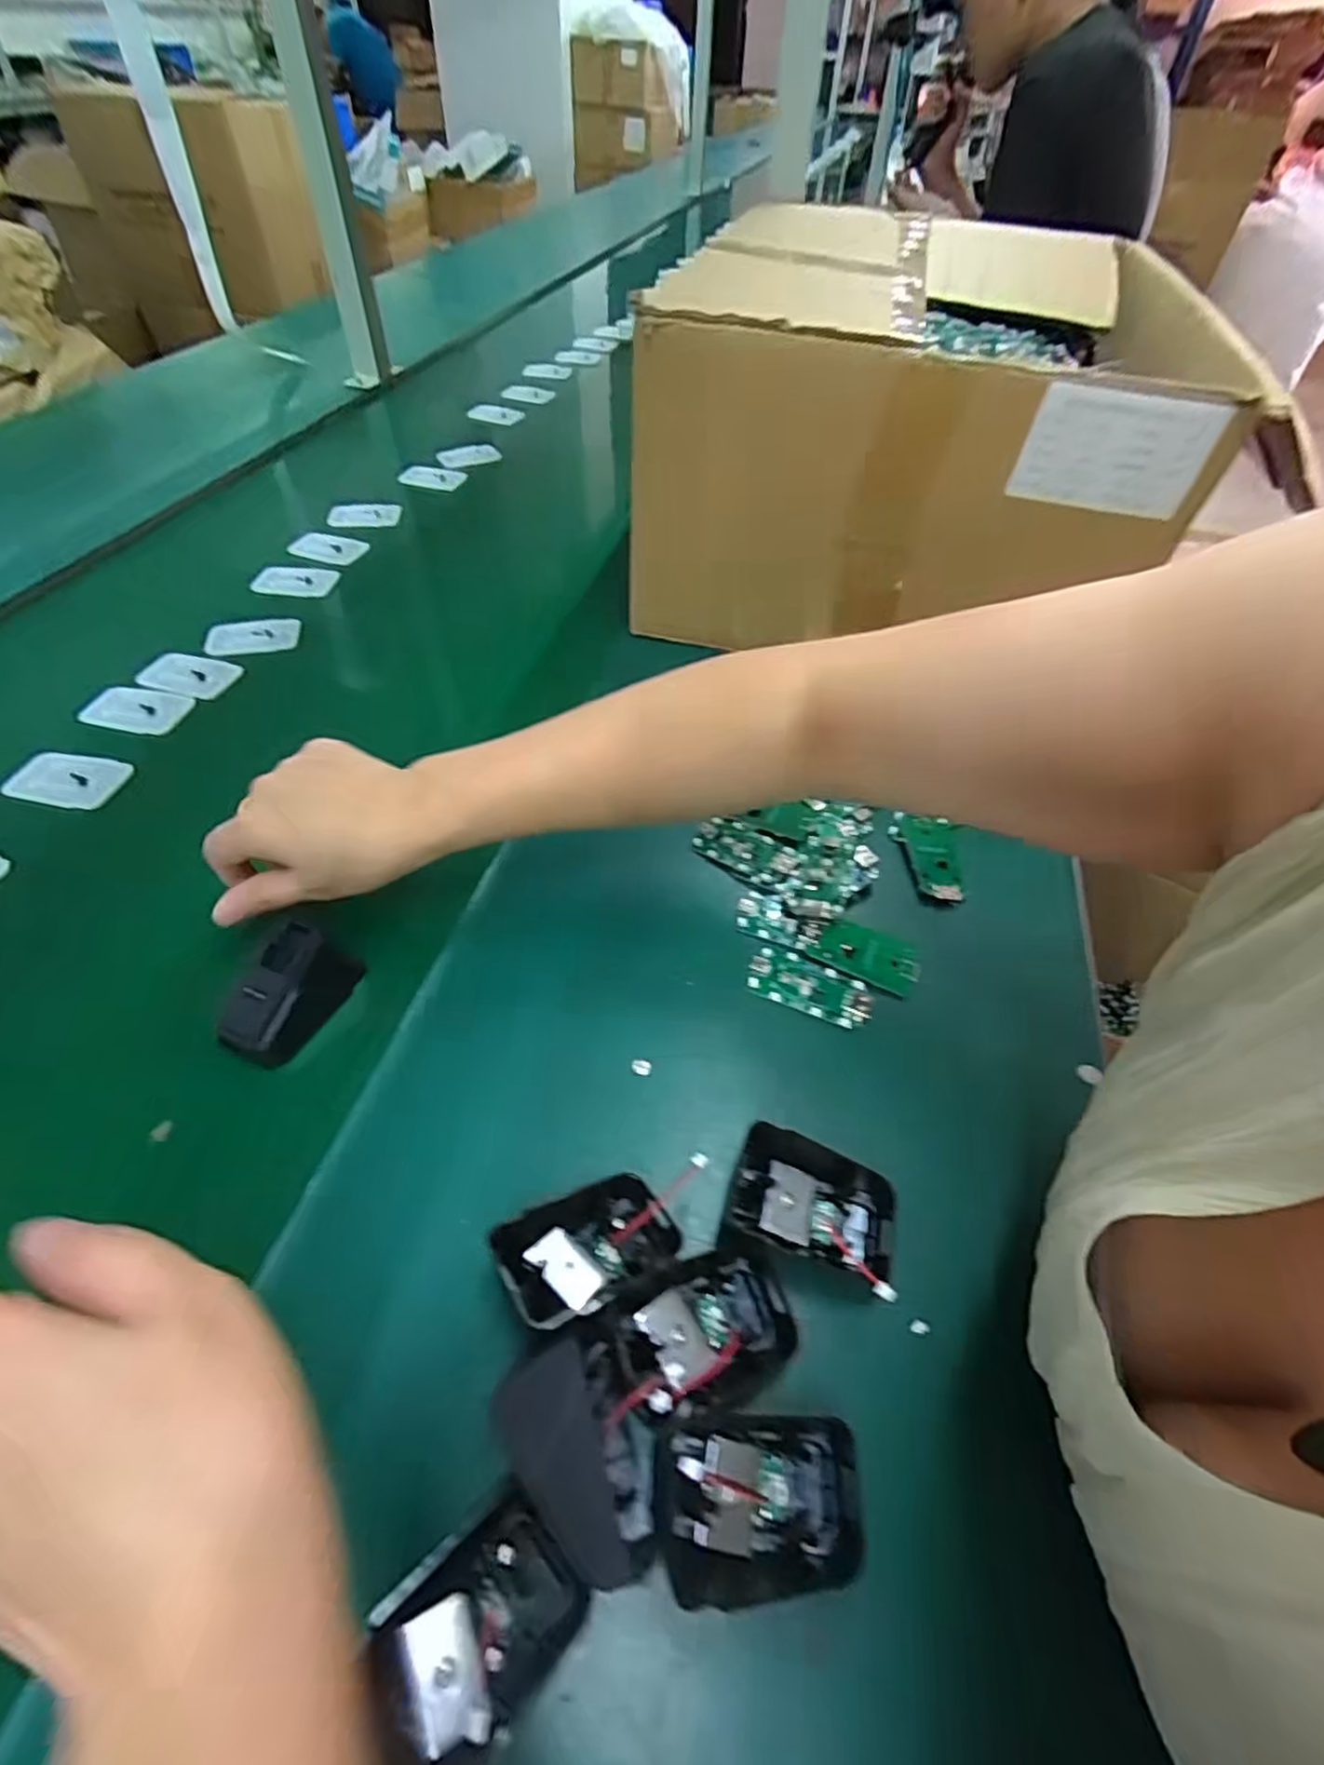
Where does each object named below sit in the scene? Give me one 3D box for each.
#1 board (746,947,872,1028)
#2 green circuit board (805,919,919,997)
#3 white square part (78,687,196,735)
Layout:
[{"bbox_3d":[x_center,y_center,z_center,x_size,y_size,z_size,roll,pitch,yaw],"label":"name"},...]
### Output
[{"bbox_3d":[0.078,0.055,0.372,0.064,0.004,0.031,23,53,14],"label":"board"},{"bbox_3d":[0.111,0.038,0.383,0.057,0.004,0.028,25,67,11],"label":"green circuit board"},{"bbox_3d":[-0.381,-0.126,0.510,0.062,0.011,0.045,11,51,5],"label":"white square part"}]

